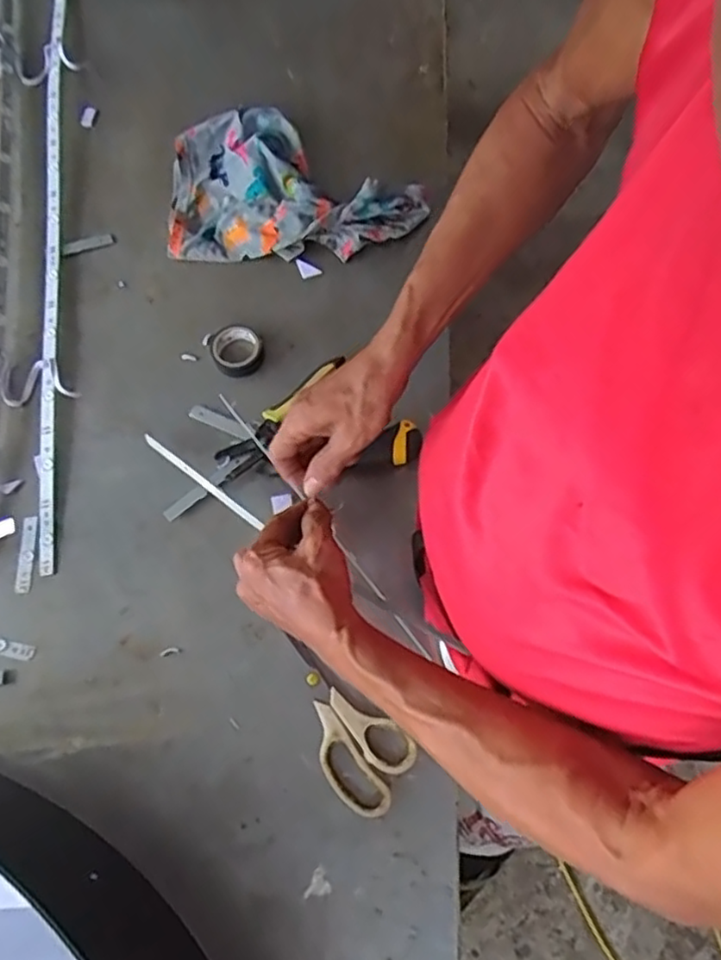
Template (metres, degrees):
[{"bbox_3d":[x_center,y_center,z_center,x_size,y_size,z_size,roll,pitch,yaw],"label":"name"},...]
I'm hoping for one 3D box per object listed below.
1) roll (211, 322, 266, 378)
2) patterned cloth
[{"bbox_3d":[-0.132,-0.140,0.714,0.052,0.023,0.059,-36,73,-13],"label":"roll"},{"bbox_3d":[-0.075,-0.345,0.786,0.291,0.043,0.189,3,69,2],"label":"patterned cloth"}]

